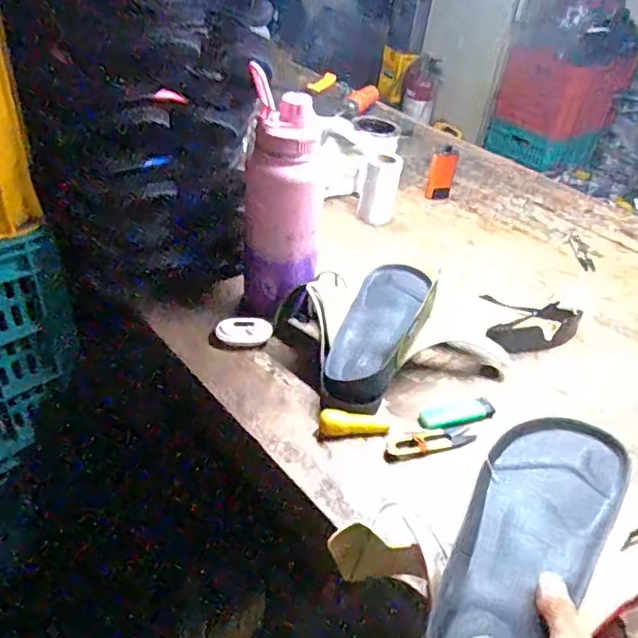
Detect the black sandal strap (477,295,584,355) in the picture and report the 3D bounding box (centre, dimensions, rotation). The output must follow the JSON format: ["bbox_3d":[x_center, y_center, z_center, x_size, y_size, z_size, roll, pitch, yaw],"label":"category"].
[{"bbox_3d":[0.273,0.009,0.735,0.127,0.030,0.091,4,38,-2],"label":"black sandal strap"}]

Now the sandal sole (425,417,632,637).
[{"bbox_3d":[0.152,0.157,0.420,0.093,0.015,0.252,27,46,24],"label":"sandal sole"}]

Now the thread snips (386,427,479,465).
[{"bbox_3d":[0.112,0.124,0.585,0.100,0.008,0.025,-8,40,-17],"label":"thread snips"}]

